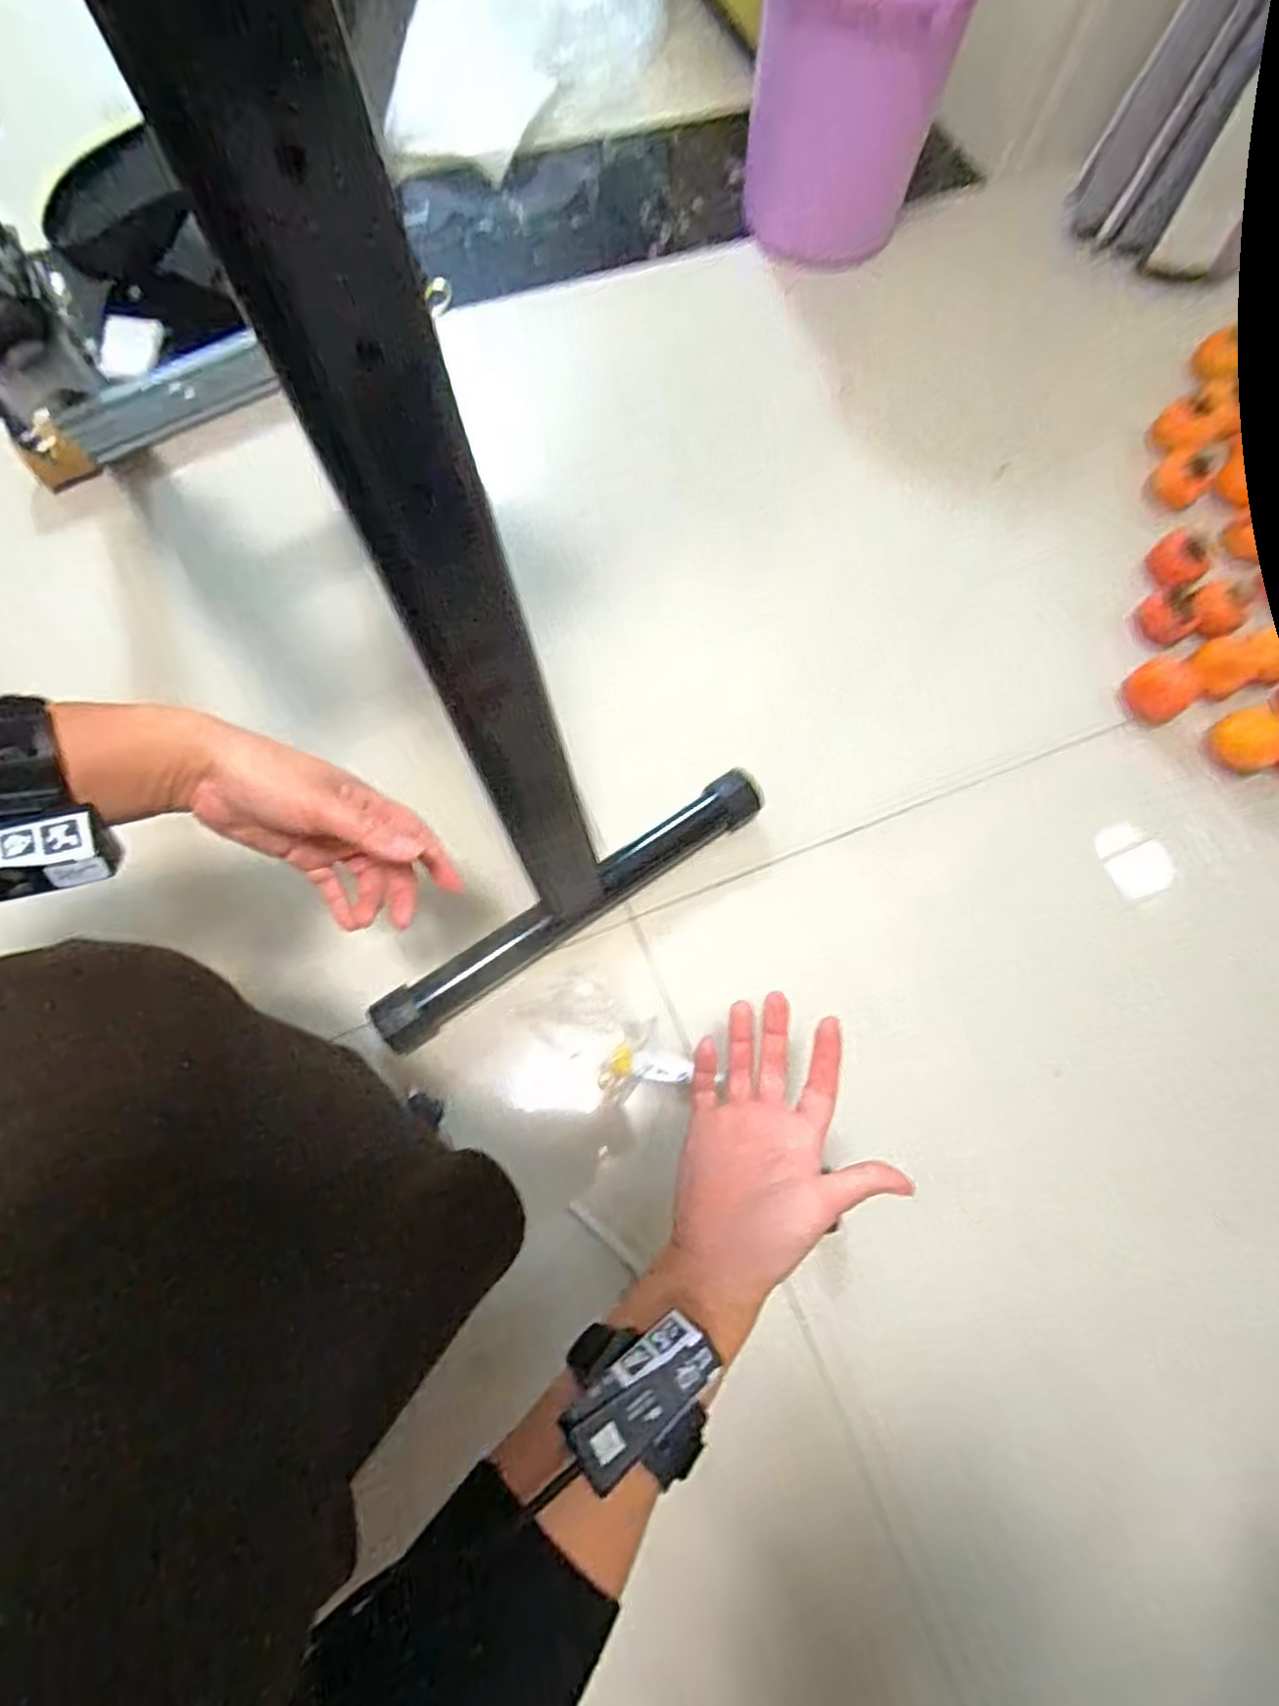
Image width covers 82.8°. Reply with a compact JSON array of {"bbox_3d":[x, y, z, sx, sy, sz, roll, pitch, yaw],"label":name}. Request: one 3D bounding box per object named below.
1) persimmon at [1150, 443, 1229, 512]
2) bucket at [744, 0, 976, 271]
[{"bbox_3d":[0.606,-0.422,0.802,0.058,0.052,0.057,38,74,10],"label":"persimmon"},{"bbox_3d":[0.227,-0.856,0.787,0.204,0.273,0.190,1,72,-2],"label":"bucket"}]

